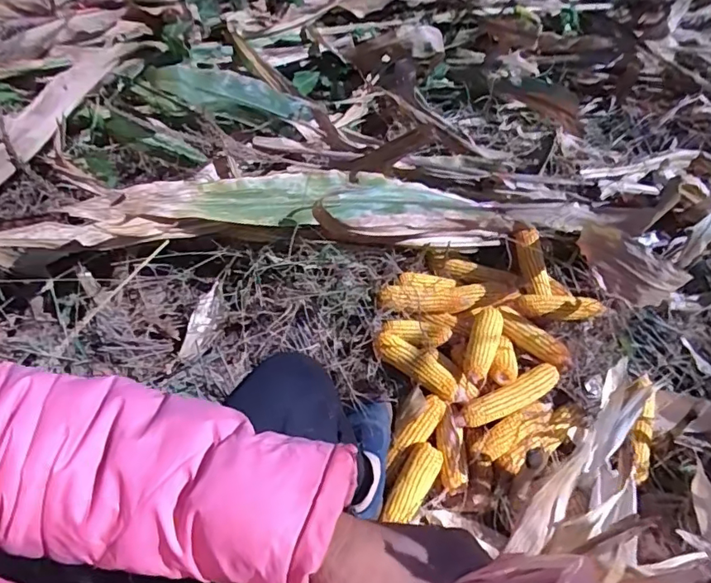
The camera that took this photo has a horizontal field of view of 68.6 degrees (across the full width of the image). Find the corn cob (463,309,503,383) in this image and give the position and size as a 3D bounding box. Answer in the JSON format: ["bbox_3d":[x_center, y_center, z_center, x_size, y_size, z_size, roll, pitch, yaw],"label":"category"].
[{"bbox_3d":[0.239,0.090,0.965,0.056,0.041,0.164,17,48,14],"label":"corn cob"}]

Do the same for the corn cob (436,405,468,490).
[{"bbox_3d":[0.169,0.265,0.923,0.052,0.042,0.123,-1,66,-1],"label":"corn cob"}]

